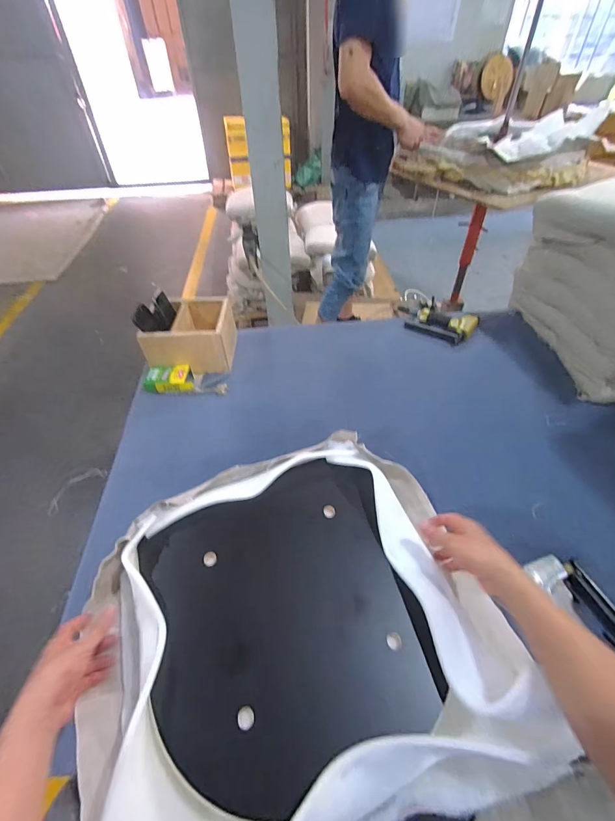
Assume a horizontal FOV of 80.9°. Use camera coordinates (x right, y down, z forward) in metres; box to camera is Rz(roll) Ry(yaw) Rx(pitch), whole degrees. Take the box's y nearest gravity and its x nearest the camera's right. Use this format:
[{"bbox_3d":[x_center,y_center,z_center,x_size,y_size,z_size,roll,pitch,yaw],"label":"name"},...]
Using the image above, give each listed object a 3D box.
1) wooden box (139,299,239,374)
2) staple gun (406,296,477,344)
[{"bbox_3d":[-0.329,-0.220,1.041,0.223,0.122,0.201,0,46,2],"label":"wooden box"},{"bbox_3d":[0.418,-0.272,1.123,0.196,0.046,0.125,30,53,27],"label":"staple gun"}]

